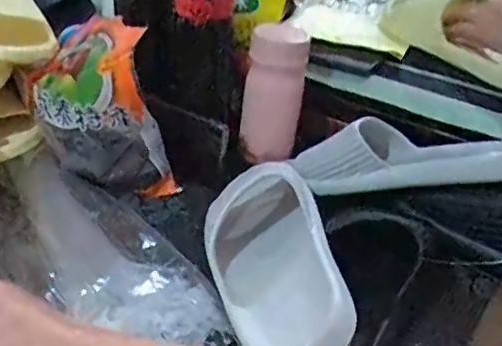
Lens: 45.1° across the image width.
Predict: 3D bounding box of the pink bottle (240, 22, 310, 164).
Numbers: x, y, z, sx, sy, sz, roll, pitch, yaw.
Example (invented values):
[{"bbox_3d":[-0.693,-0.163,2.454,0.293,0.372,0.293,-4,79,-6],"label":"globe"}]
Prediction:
[{"bbox_3d":[0.025,-0.090,0.693,0.064,0.147,0.051,11,34,10],"label":"pink bottle"}]

